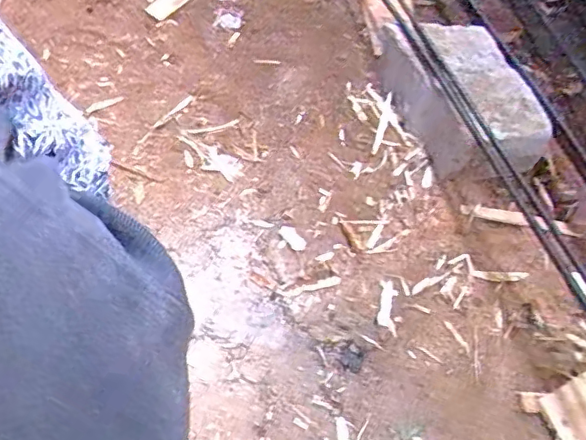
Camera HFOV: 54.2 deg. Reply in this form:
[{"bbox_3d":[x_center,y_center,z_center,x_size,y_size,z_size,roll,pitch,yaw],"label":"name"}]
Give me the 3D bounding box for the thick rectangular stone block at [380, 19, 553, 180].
[{"bbox_3d":[0.205,-0.154,0.699,0.137,0.082,0.245,-17,59,-14],"label":"thick rectangular stone block"}]

